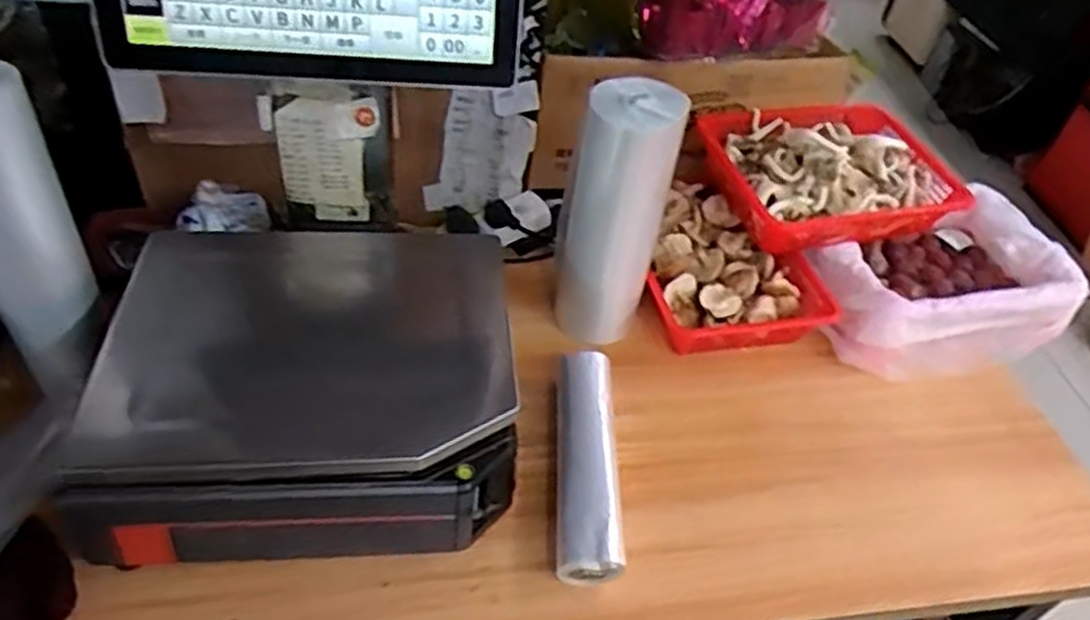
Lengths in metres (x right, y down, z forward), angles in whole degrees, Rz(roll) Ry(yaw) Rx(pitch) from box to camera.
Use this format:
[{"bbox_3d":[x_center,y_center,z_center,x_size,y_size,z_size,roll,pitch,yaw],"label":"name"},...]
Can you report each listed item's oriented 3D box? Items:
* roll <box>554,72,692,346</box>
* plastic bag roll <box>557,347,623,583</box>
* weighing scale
[{"bbox_3d":[0.077,-0.106,0.875,0.108,0.311,0.091,8,44,1],"label":"roll"},{"bbox_3d":[0.041,0.150,0.794,0.058,0.049,0.262,4,44,-3],"label":"plastic bag roll"},{"bbox_3d":[-0.234,0.077,0.777,0.392,0.167,0.335,0,45,-8],"label":"weighing scale"}]

